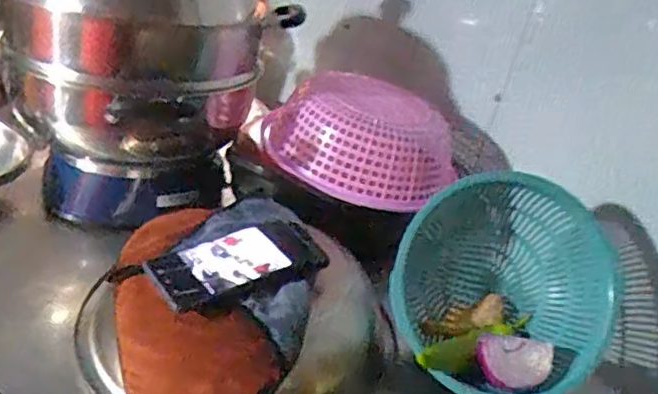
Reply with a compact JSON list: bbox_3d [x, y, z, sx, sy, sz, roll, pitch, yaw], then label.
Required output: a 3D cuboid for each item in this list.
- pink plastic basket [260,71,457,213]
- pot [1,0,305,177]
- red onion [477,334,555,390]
[{"bbox_3d":[0.041,-0.091,0.909,0.274,0.114,0.225,12,29,-4],"label":"pink plastic basket"},{"bbox_3d":[-0.266,-0.213,0.885,0.326,0.277,0.301,22,30,14],"label":"pot"},{"bbox_3d":[0.210,0.186,0.695,0.084,0.039,0.059,18,29,15],"label":"red onion"}]

